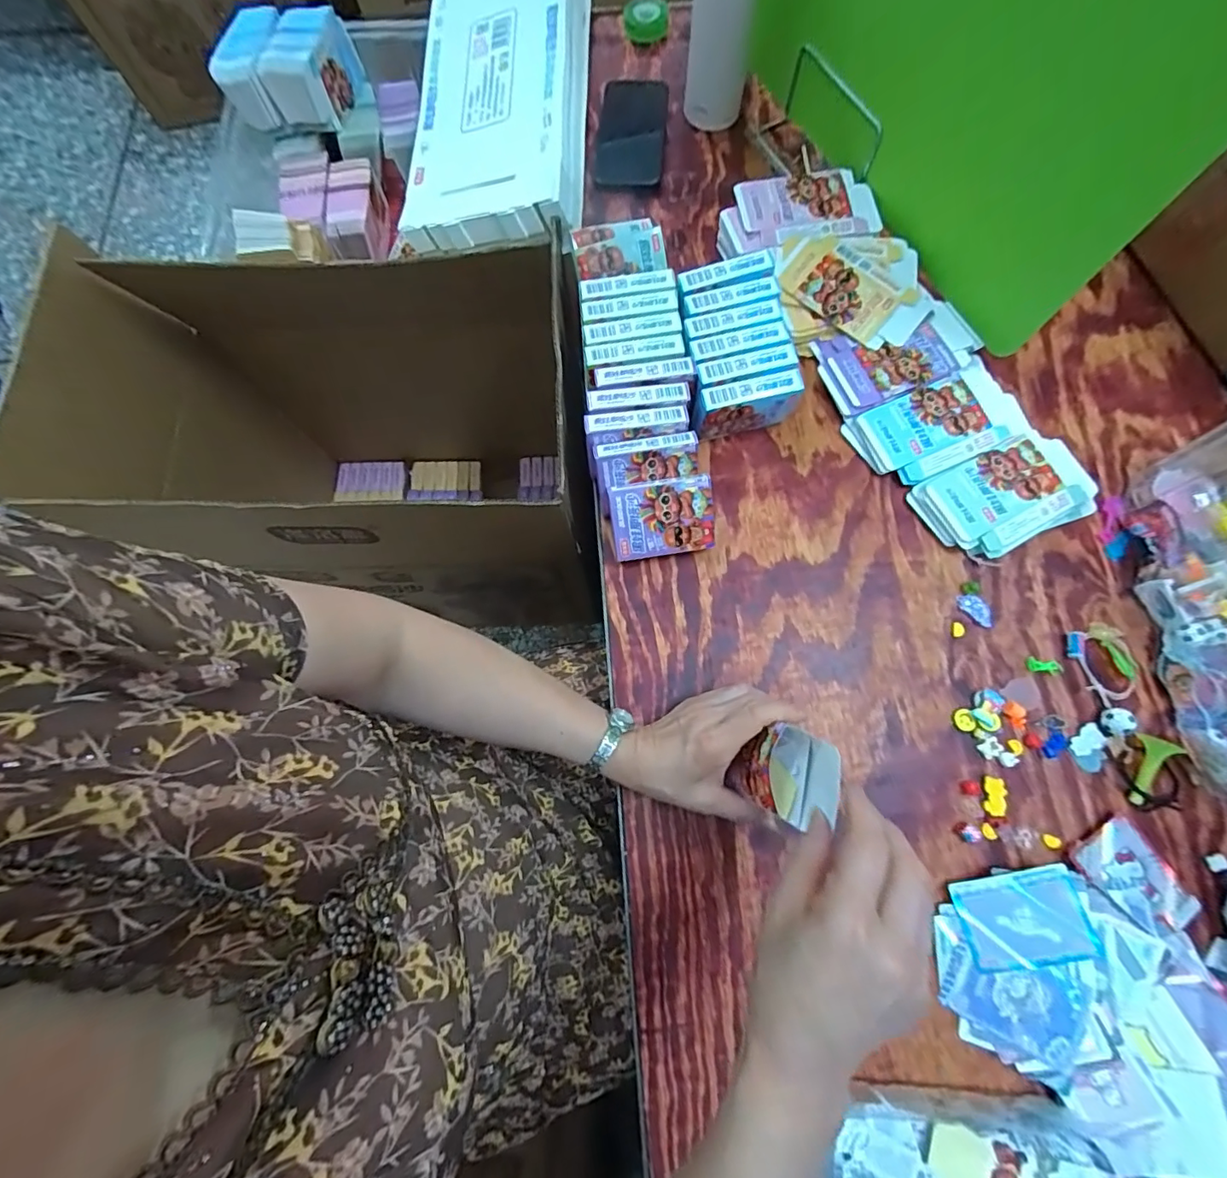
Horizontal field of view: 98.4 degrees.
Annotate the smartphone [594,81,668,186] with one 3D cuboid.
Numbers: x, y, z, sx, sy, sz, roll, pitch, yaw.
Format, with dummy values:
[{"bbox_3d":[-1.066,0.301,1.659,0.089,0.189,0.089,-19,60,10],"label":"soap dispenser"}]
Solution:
[{"bbox_3d":[0.021,-0.542,0.626,0.078,0.014,0.146,5,76,2],"label":"smartphone"}]

